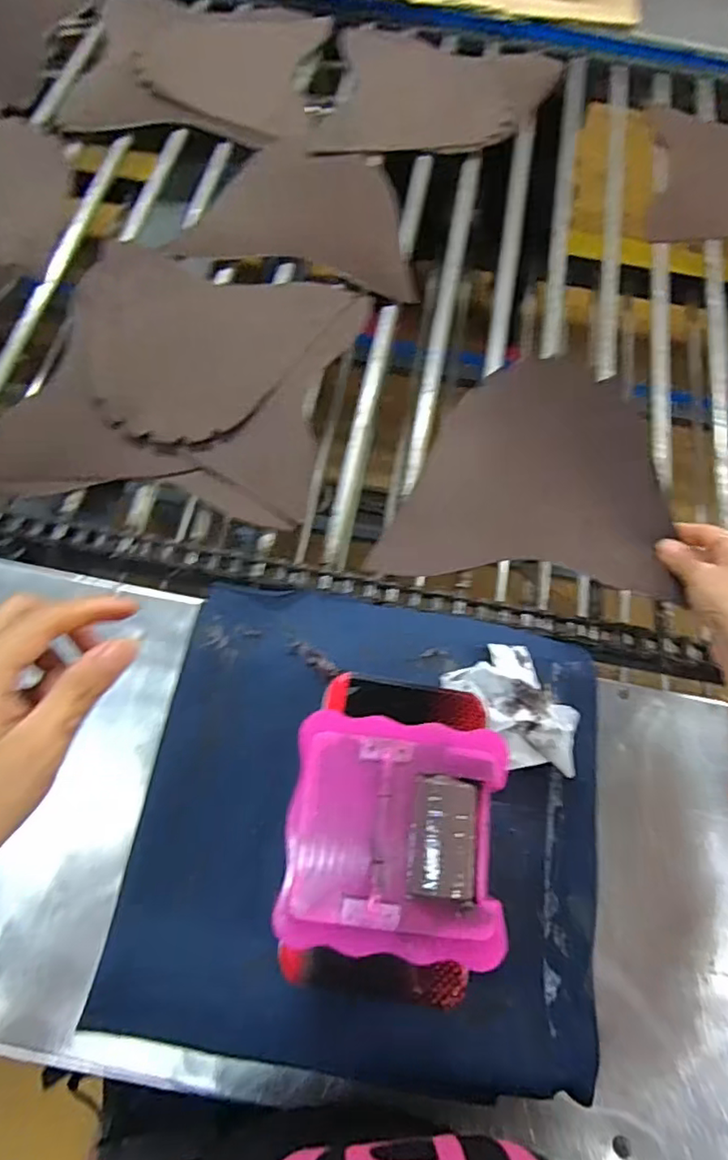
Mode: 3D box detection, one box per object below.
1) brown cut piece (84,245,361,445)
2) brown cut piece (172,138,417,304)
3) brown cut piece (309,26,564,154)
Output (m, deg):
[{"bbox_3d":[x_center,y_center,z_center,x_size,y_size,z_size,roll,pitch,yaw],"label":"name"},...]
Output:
[{"bbox_3d":[-0.164,-0.229,0.576,0.259,0.017,0.223,14,65,-1],"label":"brown cut piece"},{"bbox_3d":[-0.049,-0.406,0.659,0.241,0.012,0.203,14,70,4],"label":"brown cut piece"},{"bbox_3d":[0.098,-0.608,0.738,0.269,0.015,0.255,10,69,0],"label":"brown cut piece"}]

